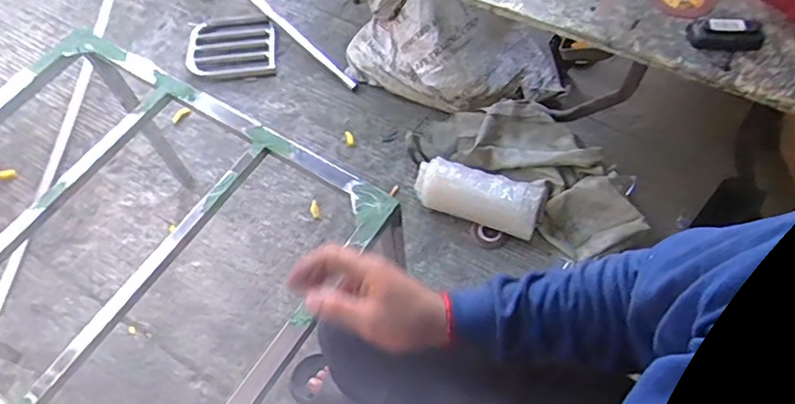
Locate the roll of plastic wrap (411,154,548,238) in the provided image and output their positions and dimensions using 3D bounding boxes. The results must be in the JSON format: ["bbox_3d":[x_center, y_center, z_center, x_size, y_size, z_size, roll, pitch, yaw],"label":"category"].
[{"bbox_3d":[0.178,-0.005,1.243,0.279,0.093,0.111,16,60,11],"label":"roll of plastic wrap"}]

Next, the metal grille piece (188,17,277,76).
[{"bbox_3d":[-0.468,-0.447,1.592,0.248,0.025,0.229,0,58,1],"label":"metal grille piece"}]

